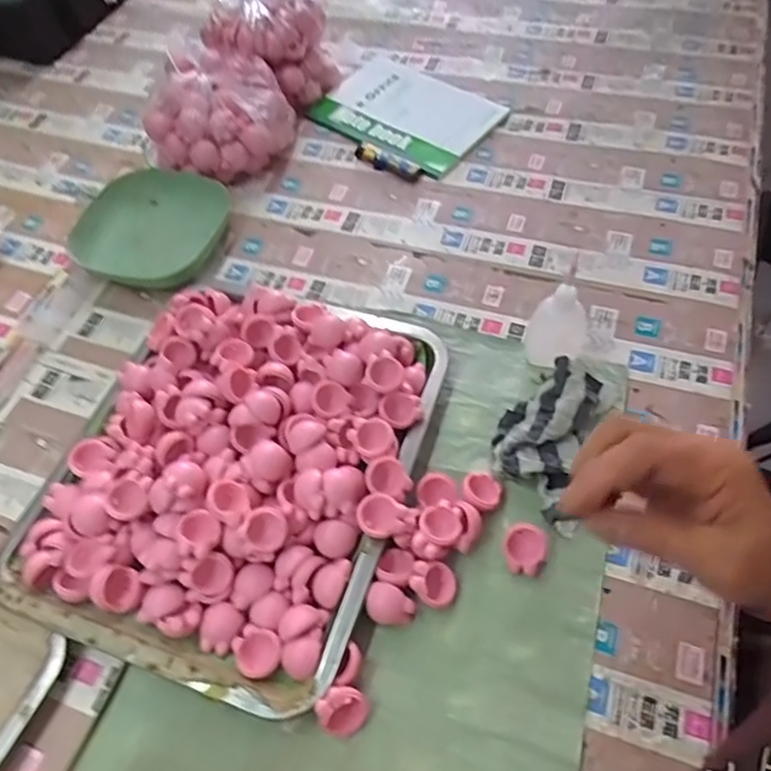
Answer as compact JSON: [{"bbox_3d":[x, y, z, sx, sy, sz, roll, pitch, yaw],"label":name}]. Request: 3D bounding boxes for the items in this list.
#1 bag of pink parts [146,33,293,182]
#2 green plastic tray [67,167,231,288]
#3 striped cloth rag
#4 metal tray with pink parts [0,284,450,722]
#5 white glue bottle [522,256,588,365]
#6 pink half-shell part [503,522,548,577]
[{"bbox_3d":[-0.181,-0.289,0.668,0.135,0.091,0.135,12,60,11],"label":"bag of pink parts"},{"bbox_3d":[-0.243,-0.163,0.630,0.151,0.027,0.139,14,61,13],"label":"green plastic tray"},{"bbox_3d":[0.126,0.035,0.470,0.073,0.031,0.132,21,62,16],"label":"striped cloth rag"},{"bbox_3d":[-0.108,0.050,0.468,0.253,0.055,0.302,16,61,14],"label":"metal tray with pink parts"},{"bbox_3d":[0.138,-0.046,0.485,0.039,0.092,0.034,33,66,22],"label":"white glue bottle"},{"bbox_3d":[0.097,0.114,0.427,0.028,0.021,0.030,-2,59,3],"label":"pink half-shell part"}]

